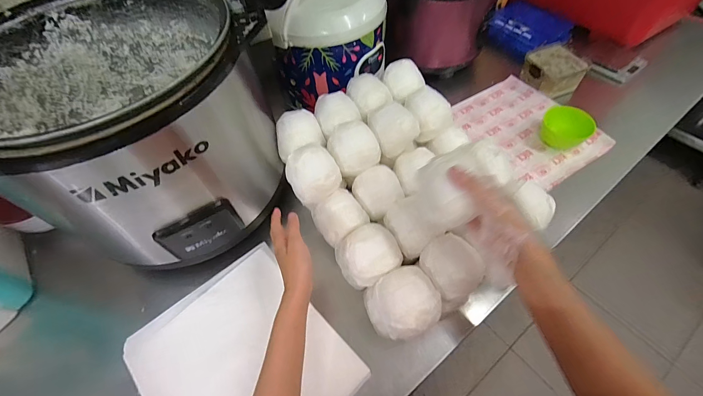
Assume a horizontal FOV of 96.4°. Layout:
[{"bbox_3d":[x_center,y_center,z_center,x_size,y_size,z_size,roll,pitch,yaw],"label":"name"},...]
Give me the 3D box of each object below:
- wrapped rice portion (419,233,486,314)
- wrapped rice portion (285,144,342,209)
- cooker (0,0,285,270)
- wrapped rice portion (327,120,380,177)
[{"bbox_3d":[0.138,0.100,0.441,0.061,0.064,0.088,-20,58,-8],"label":"wrapped rice portion"},{"bbox_3d":[-0.059,-0.039,0.493,0.079,0.063,0.073,-2,57,3],"label":"wrapped rice portion"},{"bbox_3d":[-0.319,-0.104,0.500,0.354,0.282,0.346,10,59,11],"label":"cooker"},{"bbox_3d":[0.005,-0.083,0.517,0.083,0.057,0.078,-2,57,3],"label":"wrapped rice portion"}]

